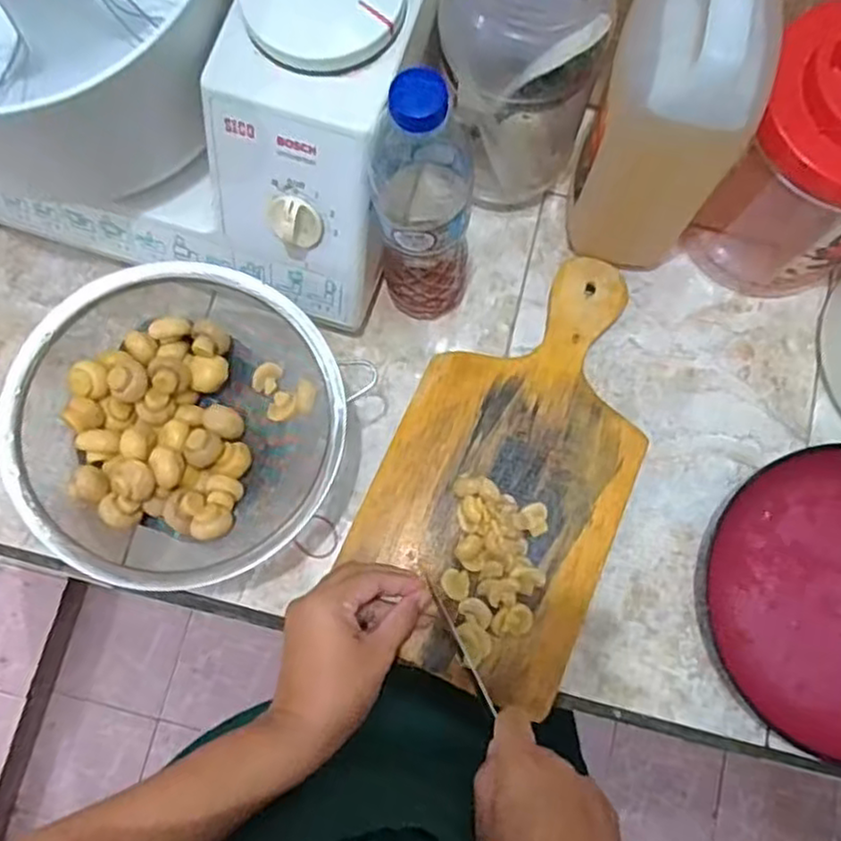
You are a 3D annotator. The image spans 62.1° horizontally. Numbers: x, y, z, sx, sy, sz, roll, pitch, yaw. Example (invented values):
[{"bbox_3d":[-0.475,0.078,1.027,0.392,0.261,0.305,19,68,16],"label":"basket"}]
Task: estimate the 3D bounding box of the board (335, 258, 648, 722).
[{"bbox_3d":[0.072,0.028,0.536,0.183,0.021,0.335,22,79,4],"label":"board"}]

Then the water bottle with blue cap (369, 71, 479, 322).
[{"bbox_3d":[0.003,-0.139,0.472,0.067,0.241,0.064,-8,78,-2],"label":"water bottle with blue cap"}]

